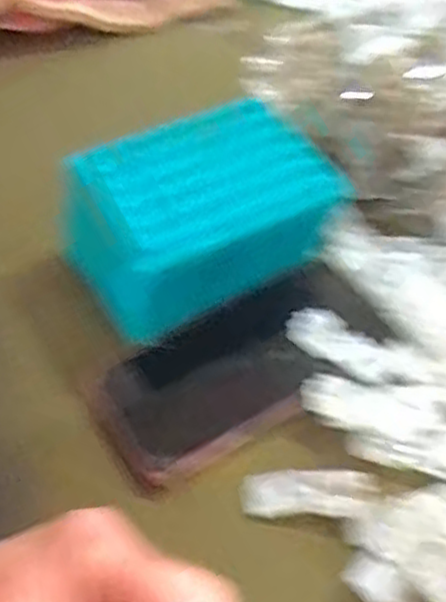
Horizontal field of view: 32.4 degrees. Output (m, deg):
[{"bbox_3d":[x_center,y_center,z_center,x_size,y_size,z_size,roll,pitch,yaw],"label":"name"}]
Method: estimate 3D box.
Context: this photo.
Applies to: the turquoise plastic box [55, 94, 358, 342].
[{"bbox_3d":[-0.012,-0.048,0.446,0.151,0.075,0.089,-22,55,-18],"label":"turquoise plastic box"}]

